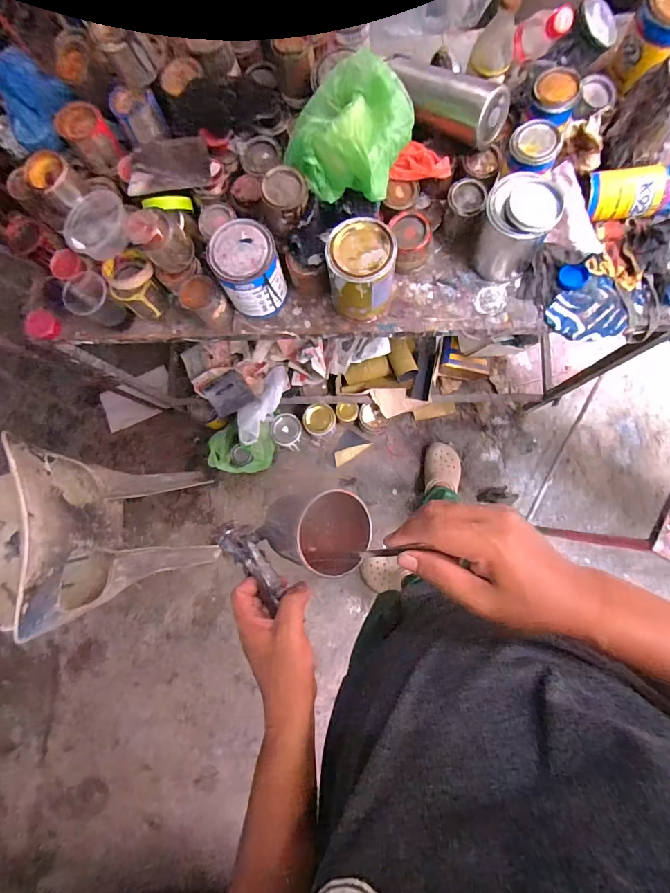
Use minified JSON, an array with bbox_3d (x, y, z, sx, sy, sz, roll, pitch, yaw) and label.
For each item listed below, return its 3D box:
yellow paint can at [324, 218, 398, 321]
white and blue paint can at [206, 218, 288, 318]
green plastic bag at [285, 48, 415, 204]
[{"bbox_3d":[0.046,-0.279,0.664,0.100,0.136,0.109,-1,81,7],"label":"yellow paint can"},{"bbox_3d":[-0.137,-0.293,0.680,0.098,0.123,0.104,-1,81,7],"label":"white and blue paint can"},{"bbox_3d":[0.019,-0.471,0.604,0.178,0.092,0.166,22,85,9],"label":"green plastic bag"}]

